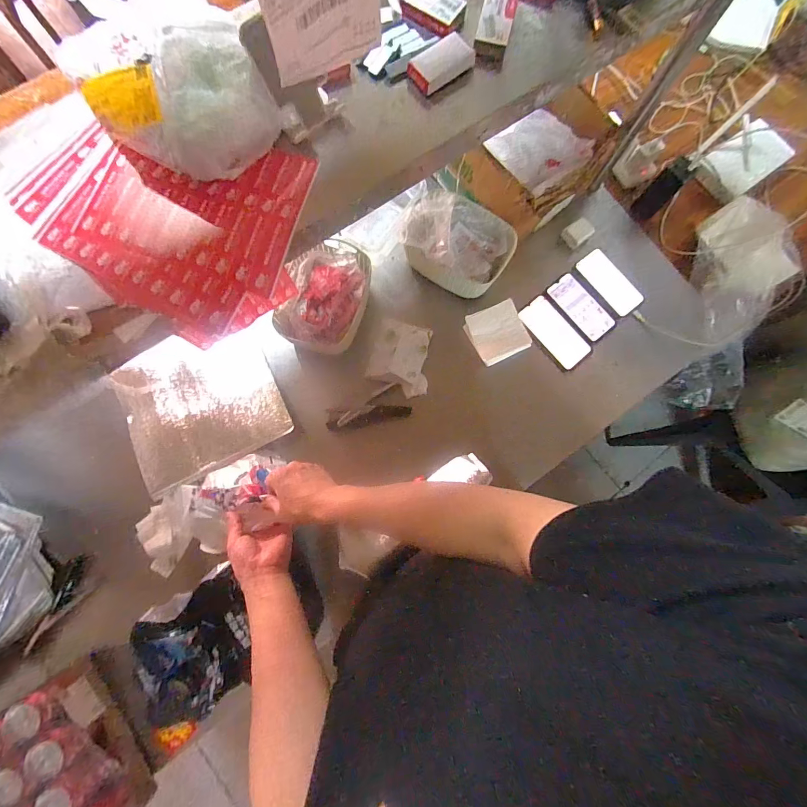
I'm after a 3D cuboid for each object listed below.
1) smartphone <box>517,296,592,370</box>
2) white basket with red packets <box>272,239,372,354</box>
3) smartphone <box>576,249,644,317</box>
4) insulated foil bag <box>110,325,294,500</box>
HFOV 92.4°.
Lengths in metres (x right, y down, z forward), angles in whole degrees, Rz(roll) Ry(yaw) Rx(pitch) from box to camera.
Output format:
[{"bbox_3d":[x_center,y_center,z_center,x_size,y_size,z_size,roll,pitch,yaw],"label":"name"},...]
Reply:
[{"bbox_3d":[0.322,-0.151,0.825,0.079,0.008,0.163,-38,84,-6],"label":"smartphone"},{"bbox_3d":[-0.152,-0.209,0.764,0.156,0.103,0.222,9,81,0],"label":"white basket with red packets"},{"bbox_3d":[0.449,-0.263,0.838,0.075,0.012,0.155,-37,83,-6],"label":"smartphone"},{"bbox_3d":[-0.402,-0.008,0.772,0.292,0.037,0.283,-27,82,-5],"label":"insulated foil bag"}]

